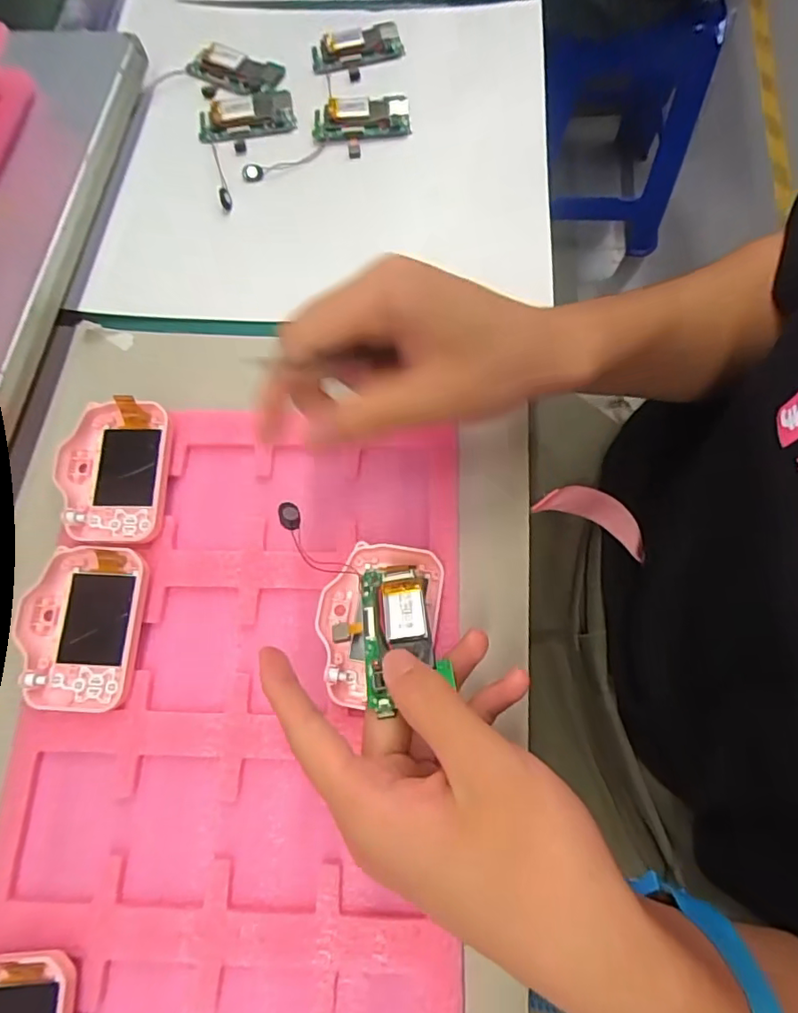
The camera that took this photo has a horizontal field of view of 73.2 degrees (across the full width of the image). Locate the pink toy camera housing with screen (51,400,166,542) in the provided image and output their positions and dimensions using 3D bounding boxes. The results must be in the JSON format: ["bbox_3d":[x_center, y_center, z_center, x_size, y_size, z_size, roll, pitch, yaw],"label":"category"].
[{"bbox_3d":[-0.168,-0.020,0.312,0.059,0.018,0.081,-2,72,2],"label":"pink toy camera housing with screen"}]

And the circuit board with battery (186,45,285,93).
[{"bbox_3d":[-0.130,-0.350,0.430,0.075,0.010,0.032,15,73,7],"label":"circuit board with battery"}]

